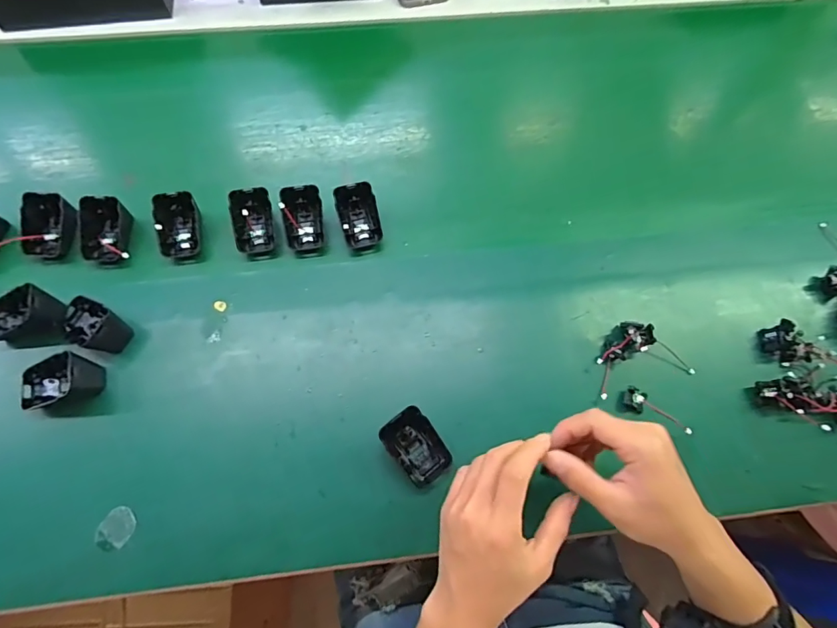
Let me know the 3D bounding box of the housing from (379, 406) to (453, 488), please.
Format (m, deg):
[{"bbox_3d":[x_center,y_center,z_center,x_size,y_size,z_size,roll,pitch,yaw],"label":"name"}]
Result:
[{"bbox_3d":[-0.001,0.122,0.415,0.046,0.046,0.061,-34,72,-14],"label":"housing"}]

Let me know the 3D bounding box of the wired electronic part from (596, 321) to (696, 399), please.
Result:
[{"bbox_3d":[0.221,0.038,0.455,0.100,0.026,0.064,-15,68,-7],"label":"wired electronic part"}]

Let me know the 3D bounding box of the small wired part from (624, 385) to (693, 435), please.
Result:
[{"bbox_3d":[0.233,0.092,0.439,0.068,0.014,0.023,25,69,9],"label":"small wired part"}]

